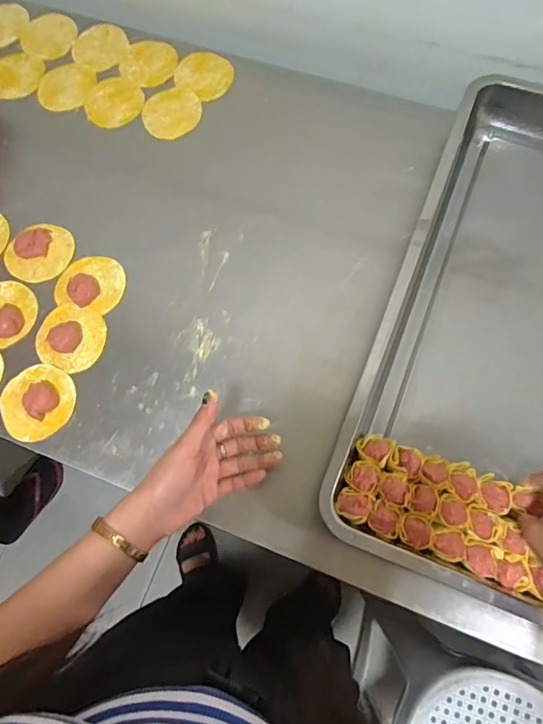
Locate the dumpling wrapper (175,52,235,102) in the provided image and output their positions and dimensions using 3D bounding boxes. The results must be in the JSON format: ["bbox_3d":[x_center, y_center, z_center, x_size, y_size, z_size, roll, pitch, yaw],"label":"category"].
[{"bbox_3d":[-0.096,-0.412,0.689,0.080,0.007,0.075,0,76,0],"label":"dumpling wrapper"}]

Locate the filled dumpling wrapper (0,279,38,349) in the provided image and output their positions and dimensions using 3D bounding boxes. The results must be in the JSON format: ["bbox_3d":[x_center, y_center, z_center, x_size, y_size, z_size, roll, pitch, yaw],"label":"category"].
[{"bbox_3d":[-0.327,-0.062,0.576,0.082,0.022,0.080,21,75,8],"label":"filled dumpling wrapper"}]

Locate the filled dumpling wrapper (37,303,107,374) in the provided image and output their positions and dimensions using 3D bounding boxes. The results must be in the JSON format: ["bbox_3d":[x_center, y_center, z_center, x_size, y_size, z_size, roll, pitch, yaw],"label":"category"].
[{"bbox_3d":[-0.238,-0.032,0.561,0.079,0.023,0.077,-1,73,2],"label":"filled dumpling wrapper"}]

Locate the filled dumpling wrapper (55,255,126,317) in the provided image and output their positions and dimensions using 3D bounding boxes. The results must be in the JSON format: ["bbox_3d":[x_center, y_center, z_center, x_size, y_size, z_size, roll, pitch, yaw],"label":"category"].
[{"bbox_3d":[-0.221,-0.101,0.583,0.077,0.027,0.072,16,74,7],"label":"filled dumpling wrapper"}]

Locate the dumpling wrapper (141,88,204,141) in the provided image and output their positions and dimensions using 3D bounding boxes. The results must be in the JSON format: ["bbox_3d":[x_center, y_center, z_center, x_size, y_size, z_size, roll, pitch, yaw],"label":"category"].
[{"bbox_3d":[-0.139,-0.350,0.671,0.083,0.007,0.082,-1,73,2],"label":"dumpling wrapper"}]

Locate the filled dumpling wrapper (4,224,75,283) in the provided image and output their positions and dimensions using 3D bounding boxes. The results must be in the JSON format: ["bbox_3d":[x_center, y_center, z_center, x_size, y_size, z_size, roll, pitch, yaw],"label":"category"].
[{"bbox_3d":[-0.290,-0.136,0.598,0.083,0.019,0.062,-32,75,-7],"label":"filled dumpling wrapper"}]

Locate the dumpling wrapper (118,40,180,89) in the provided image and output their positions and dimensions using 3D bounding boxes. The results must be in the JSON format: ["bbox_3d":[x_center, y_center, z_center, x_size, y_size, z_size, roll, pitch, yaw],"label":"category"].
[{"bbox_3d":[-0.176,-0.438,0.703,0.084,0.009,0.084,-1,73,2],"label":"dumpling wrapper"}]

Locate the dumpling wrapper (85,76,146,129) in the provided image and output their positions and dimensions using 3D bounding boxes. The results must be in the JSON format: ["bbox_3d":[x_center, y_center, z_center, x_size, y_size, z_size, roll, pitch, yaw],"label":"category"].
[{"bbox_3d":[-0.226,-0.372,0.681,0.082,0.007,0.078,1,76,-3],"label":"dumpling wrapper"}]

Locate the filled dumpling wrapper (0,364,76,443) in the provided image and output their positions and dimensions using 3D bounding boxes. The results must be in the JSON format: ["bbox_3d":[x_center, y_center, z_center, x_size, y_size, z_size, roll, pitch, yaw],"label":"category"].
[{"bbox_3d":[-0.264,0.042,0.538,0.078,0.018,0.083,-1,73,2],"label":"filled dumpling wrapper"}]

